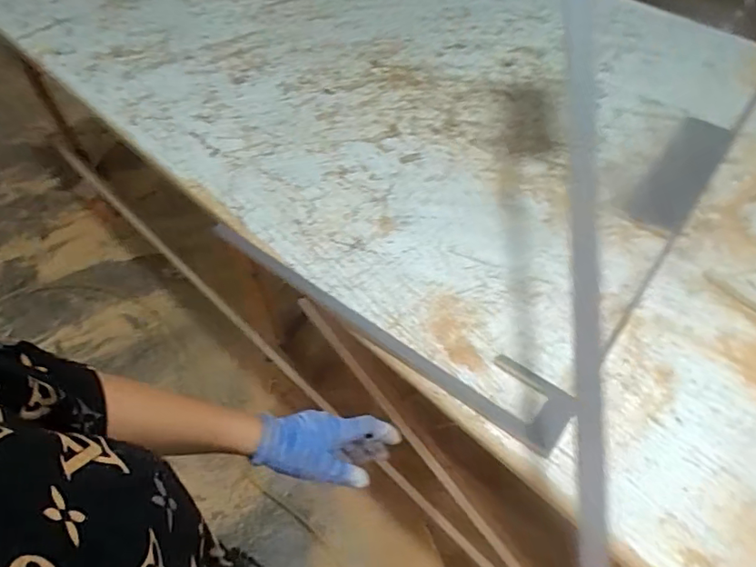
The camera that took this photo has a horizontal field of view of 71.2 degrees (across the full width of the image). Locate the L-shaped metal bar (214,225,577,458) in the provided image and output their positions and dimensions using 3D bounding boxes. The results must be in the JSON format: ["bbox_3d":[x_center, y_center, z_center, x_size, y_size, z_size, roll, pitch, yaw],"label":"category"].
[{"bbox_3d":[-0.012,0.043,0.798,0.626,0.027,0.089,30,58,24],"label":"L-shaped metal bar"}]

